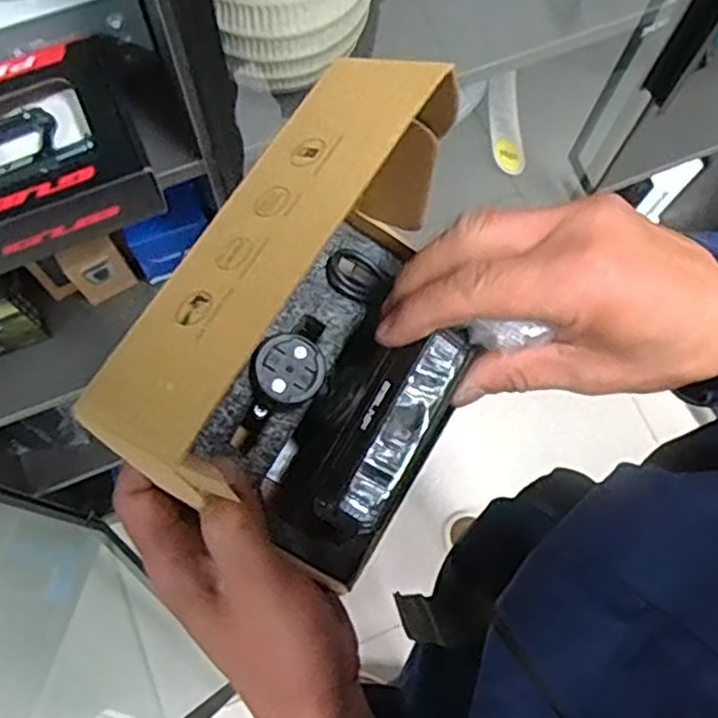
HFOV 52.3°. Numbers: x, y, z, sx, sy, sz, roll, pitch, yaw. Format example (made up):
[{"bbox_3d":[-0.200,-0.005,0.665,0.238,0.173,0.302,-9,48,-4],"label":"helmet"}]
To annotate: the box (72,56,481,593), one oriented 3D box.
[{"bbox_3d":[-0.006,-0.008,0.292,0.095,0.155,0.154,29,73,8],"label":"box"}]

